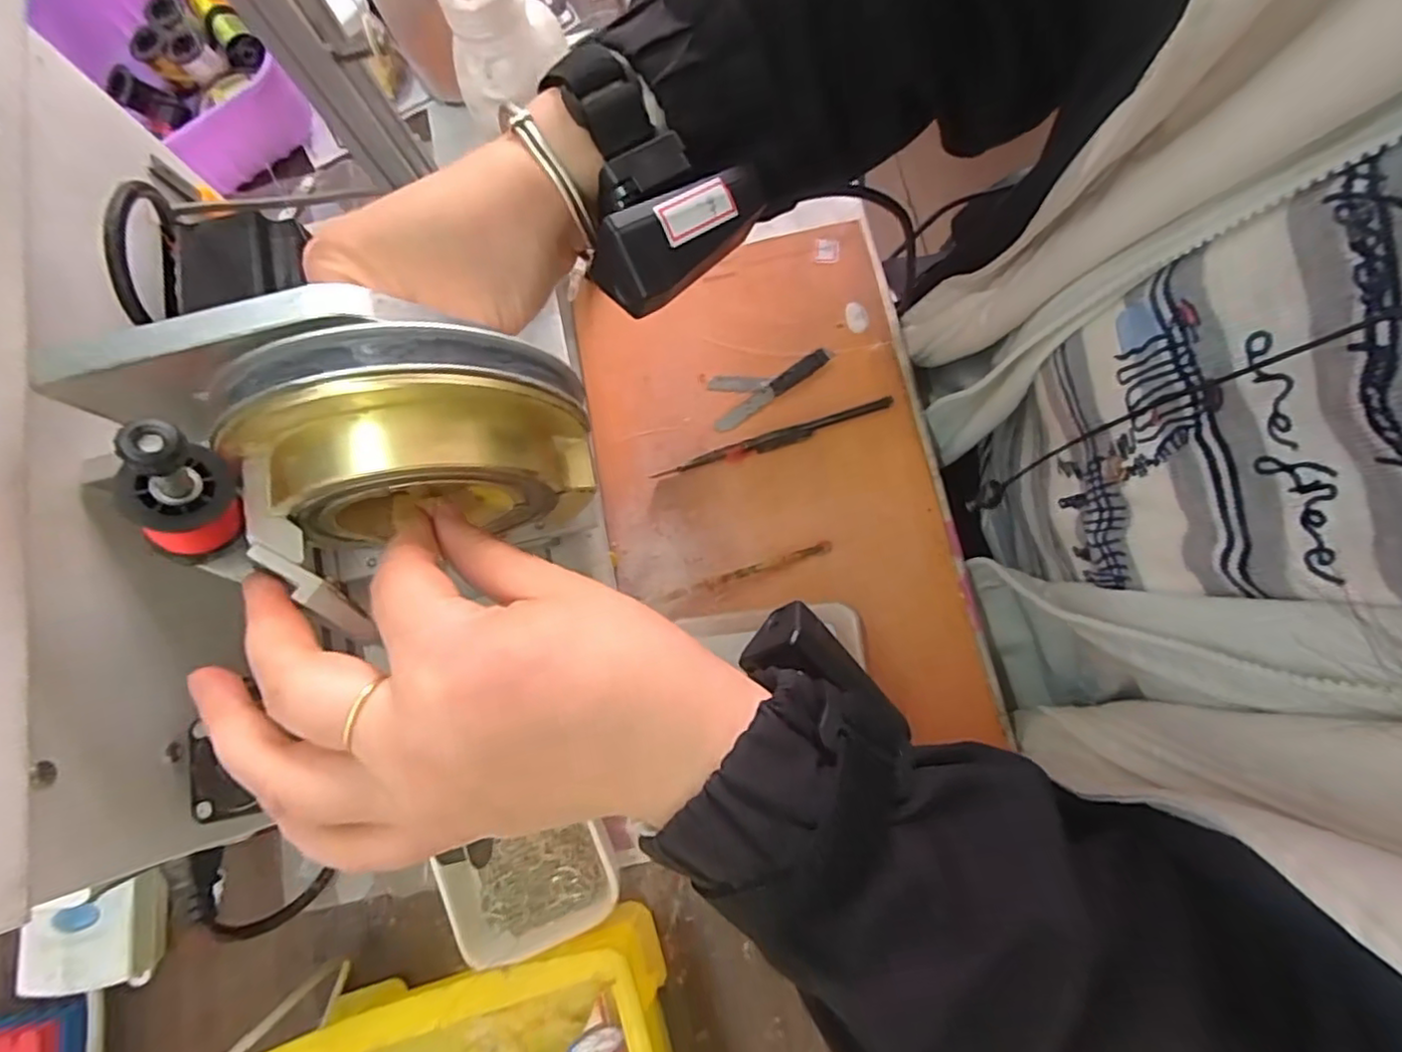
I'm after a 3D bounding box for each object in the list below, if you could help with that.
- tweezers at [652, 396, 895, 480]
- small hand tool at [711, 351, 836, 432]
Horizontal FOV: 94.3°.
[{"bbox_3d":[0.041,-0.050,0.376,0.140,0.014,0.010,-15,77,1],"label":"tweezers"},{"bbox_3d":[0.043,-0.082,0.388,0.074,0.009,0.033,-14,77,1],"label":"small hand tool"}]

